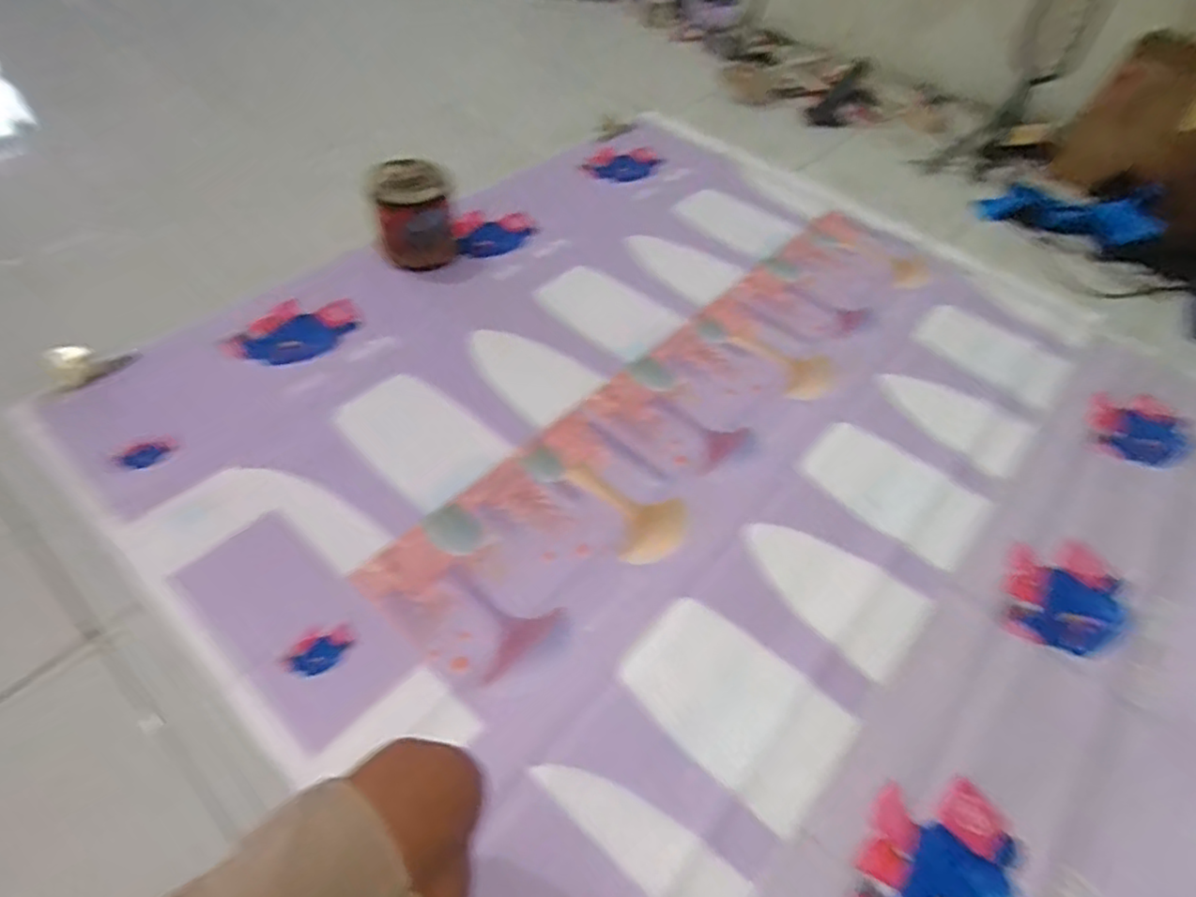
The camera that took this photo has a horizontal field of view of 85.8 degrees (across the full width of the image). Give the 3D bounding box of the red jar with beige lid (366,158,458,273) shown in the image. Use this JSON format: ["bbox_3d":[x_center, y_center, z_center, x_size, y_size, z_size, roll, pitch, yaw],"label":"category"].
[{"bbox_3d":[-0.341,-0.420,1.204,0.146,0.166,0.143,-10,53,-14],"label":"red jar with beige lid"}]

